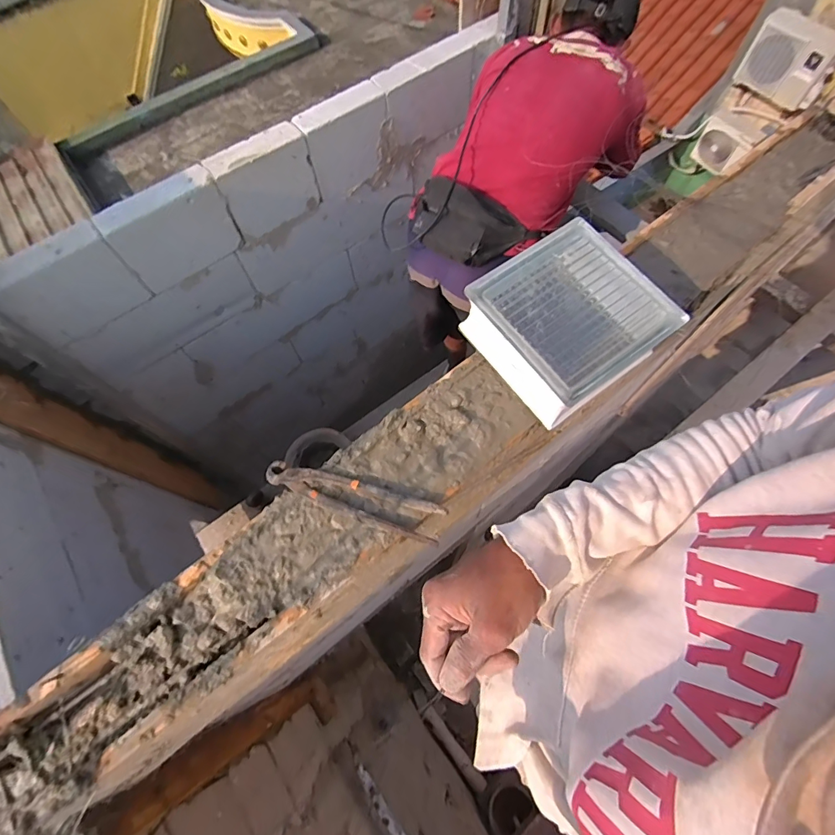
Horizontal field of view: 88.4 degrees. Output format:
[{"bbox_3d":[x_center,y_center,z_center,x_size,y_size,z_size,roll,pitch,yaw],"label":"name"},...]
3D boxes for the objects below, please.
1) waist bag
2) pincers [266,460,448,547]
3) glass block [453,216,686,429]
[{"bbox_3d":[0.102,-0.415,0.898,0.268,0.078,0.168,34,73,15],"label":"waist bag"},{"bbox_3d":[-0.076,0.097,0.512,0.215,0.020,0.045,16,69,9],"label":"pincers"},{"bbox_3d":[0.177,-0.126,0.537,0.196,0.093,0.167,-34,70,-11],"label":"glass block"}]

